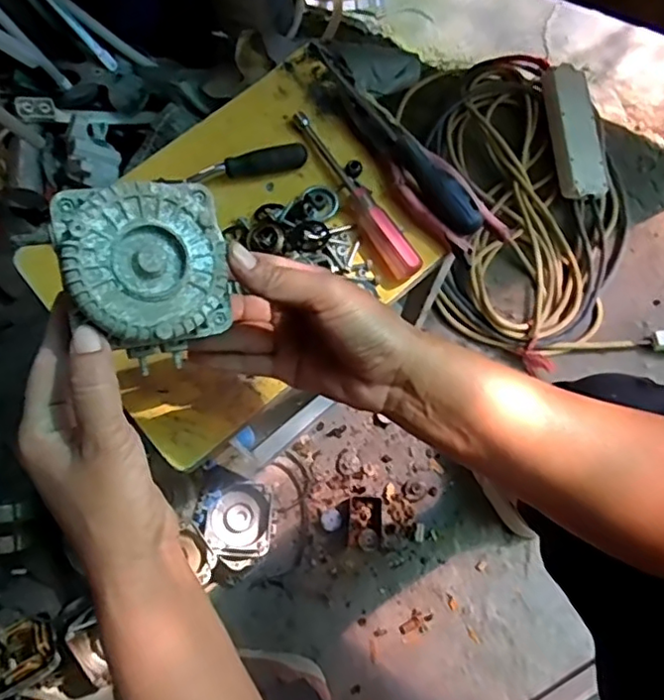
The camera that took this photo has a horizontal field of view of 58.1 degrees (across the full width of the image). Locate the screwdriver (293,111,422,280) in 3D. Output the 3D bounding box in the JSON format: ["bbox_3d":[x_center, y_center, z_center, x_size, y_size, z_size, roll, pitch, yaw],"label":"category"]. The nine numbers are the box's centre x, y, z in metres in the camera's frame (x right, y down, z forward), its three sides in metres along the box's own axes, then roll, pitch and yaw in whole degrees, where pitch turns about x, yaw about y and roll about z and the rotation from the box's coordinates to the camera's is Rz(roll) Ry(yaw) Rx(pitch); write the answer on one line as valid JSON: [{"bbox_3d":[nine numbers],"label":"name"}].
[{"bbox_3d":[0.018,-0.134,0.506,0.022,0.019,0.177,-32,75,-7],"label":"screwdriver"}]

